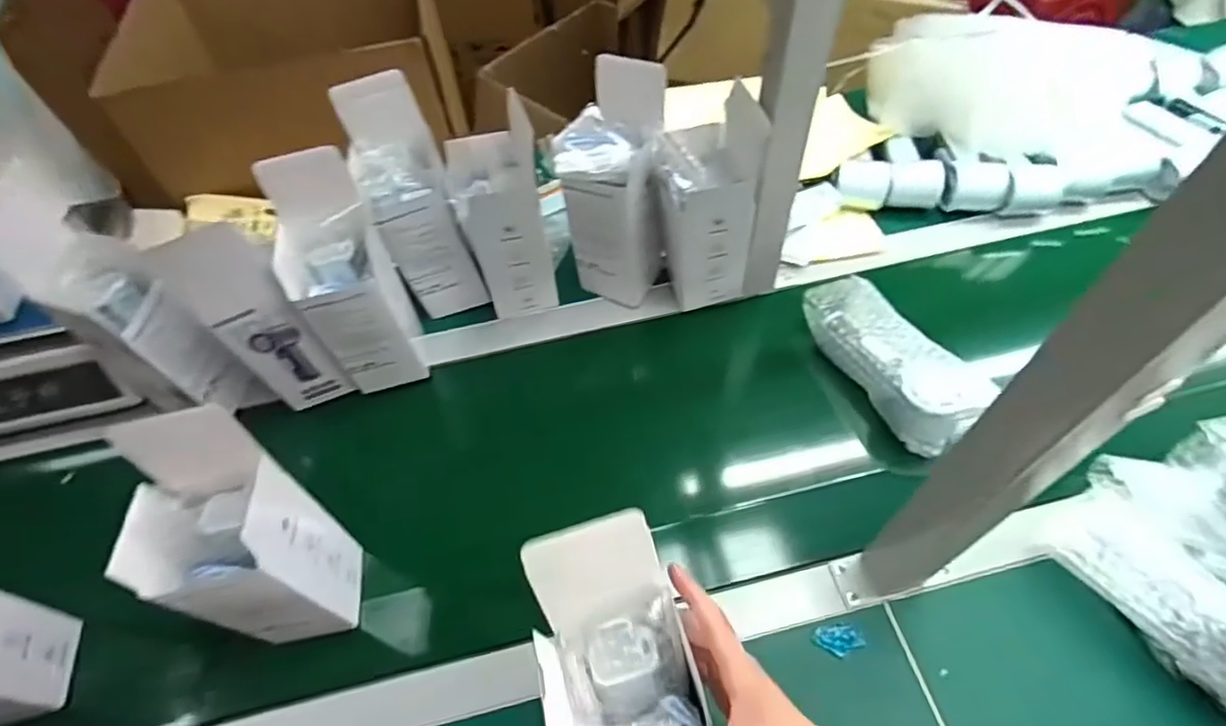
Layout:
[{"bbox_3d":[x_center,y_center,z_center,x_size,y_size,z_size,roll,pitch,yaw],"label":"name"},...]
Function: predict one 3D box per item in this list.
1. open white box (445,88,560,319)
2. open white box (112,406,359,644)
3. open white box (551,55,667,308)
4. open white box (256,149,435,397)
[{"bbox_3d":[-0.112,-0.147,0.641,0.088,0.214,0.085,-11,56,-7],"label":"open white box"},{"bbox_3d":[-0.266,0.133,0.457,0.082,0.232,0.086,-5,55,-3],"label":"open white box"},{"bbox_3d":[0.002,-0.175,0.647,0.101,0.231,0.083,10,56,8],"label":"open white box"},{"bbox_3d":[-0.248,-0.072,0.590,0.089,0.231,0.079,-21,57,-13],"label":"open white box"}]

